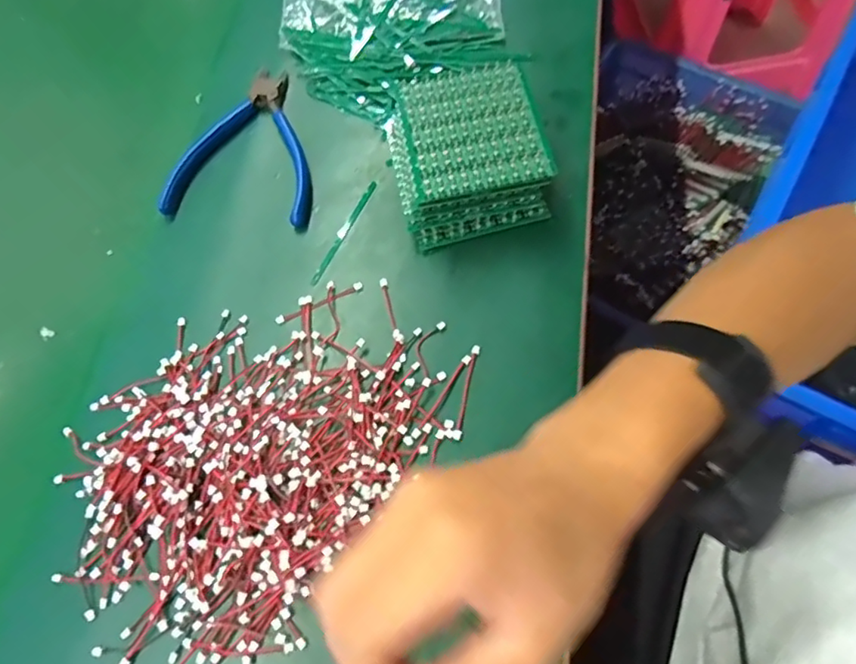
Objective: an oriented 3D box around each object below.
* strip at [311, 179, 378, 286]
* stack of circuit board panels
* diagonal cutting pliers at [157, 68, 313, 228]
[{"bbox_3d":[-0.057,-0.068,0.388,0.007,0.004,0.086,22,71,15],"label":"strip"},{"bbox_3d":[0.025,-0.114,0.372,0.094,0.057,0.092,-14,61,-5],"label":"stack of circuit board panels"},{"bbox_3d":[-0.128,-0.139,0.418,0.105,0.012,0.136,2,67,7],"label":"diagonal cutting pliers"}]

